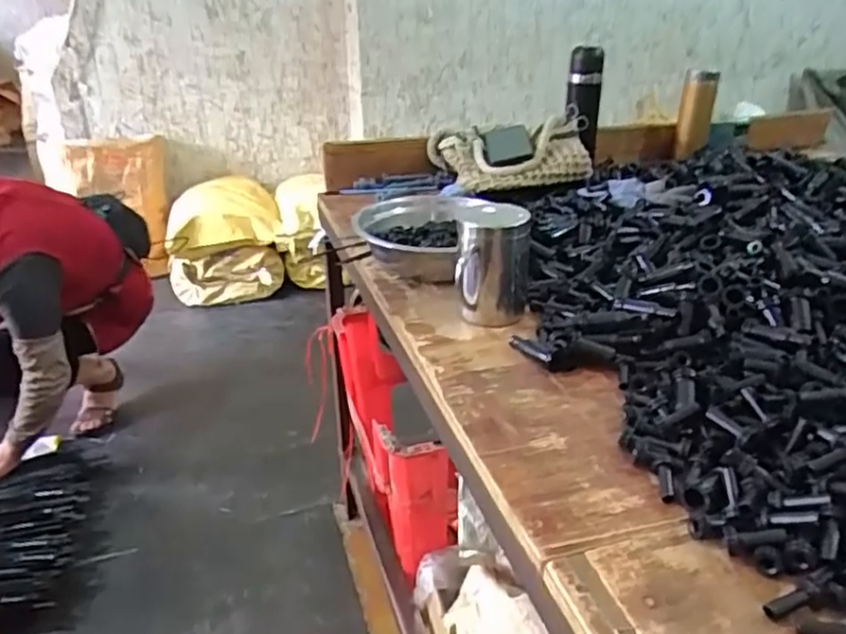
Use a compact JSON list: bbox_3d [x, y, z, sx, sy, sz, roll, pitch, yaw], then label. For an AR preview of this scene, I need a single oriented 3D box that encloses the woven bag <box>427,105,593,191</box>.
[{"bbox_3d":[0.178,-0.301,1.175,0.276,0.075,0.222,-11,29,-20],"label":"woven bag"}]

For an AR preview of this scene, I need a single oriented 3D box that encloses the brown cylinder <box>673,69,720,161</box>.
[{"bbox_3d":[0.547,-0.405,1.330,0.063,0.161,0.065,10,29,19],"label":"brown cylinder"}]

